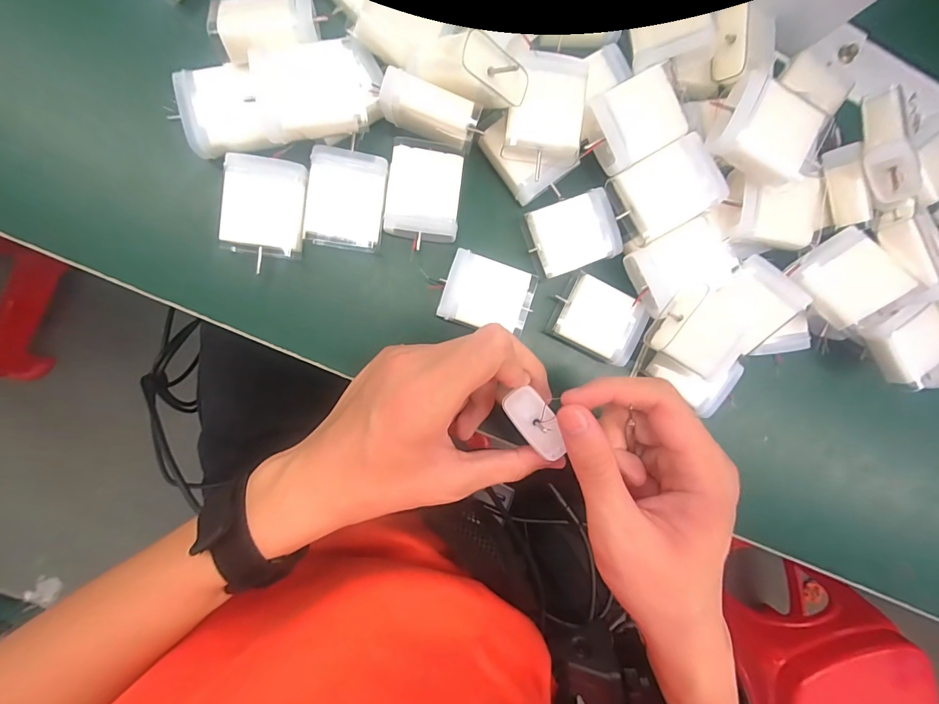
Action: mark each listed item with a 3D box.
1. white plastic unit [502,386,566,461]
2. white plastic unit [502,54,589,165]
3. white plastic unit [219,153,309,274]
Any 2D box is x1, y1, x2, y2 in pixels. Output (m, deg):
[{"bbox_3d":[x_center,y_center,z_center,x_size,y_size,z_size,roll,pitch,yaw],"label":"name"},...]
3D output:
[{"bbox_3d":[0.034,0.037,0.213,0.019,0.006,0.040,-36,92,-8],"label":"white plastic unit"},{"bbox_3d":[0.041,-0.133,0.228,0.040,0.021,0.051,6,91,-7],"label":"white plastic unit"},{"bbox_3d":[-0.112,-0.078,0.227,0.042,0.016,0.053,7,91,-7],"label":"white plastic unit"}]

